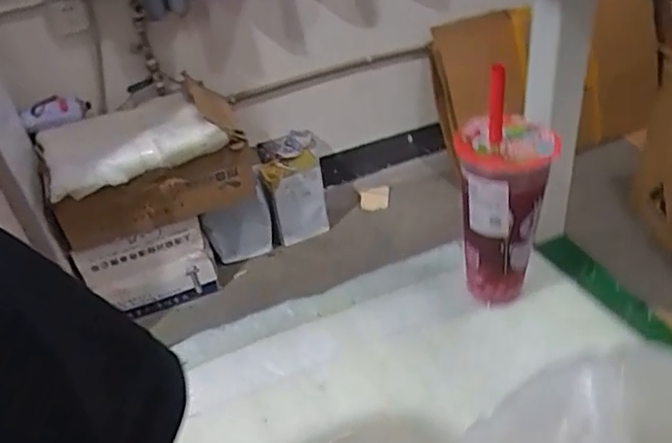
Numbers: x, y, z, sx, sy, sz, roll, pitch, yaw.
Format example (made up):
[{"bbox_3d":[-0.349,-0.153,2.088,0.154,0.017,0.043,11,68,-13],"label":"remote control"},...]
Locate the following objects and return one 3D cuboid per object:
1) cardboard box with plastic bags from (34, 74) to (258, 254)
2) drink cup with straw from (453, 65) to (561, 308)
[{"bbox_3d":[-0.465,-0.136,1.645,0.518,0.274,0.311,-19,38,-12],"label":"cardboard box with plastic bags"},{"bbox_3d":[0.155,-0.017,0.588,0.085,0.228,0.082,6,39,15],"label":"drink cup with straw"}]

